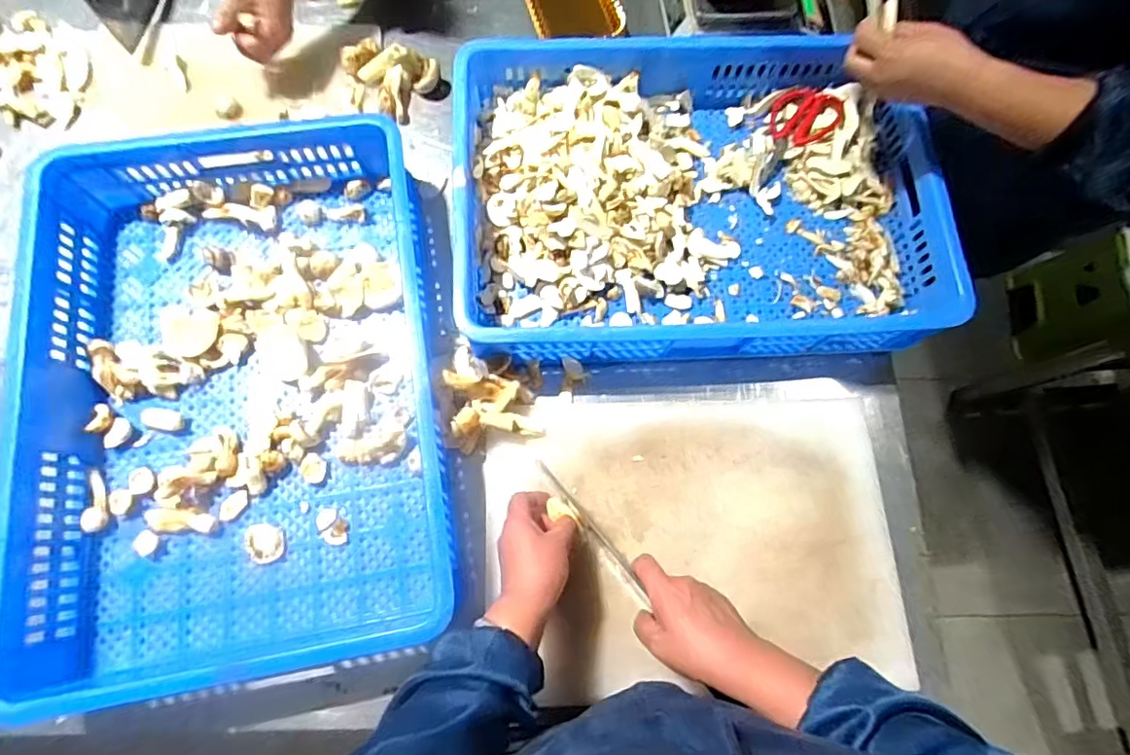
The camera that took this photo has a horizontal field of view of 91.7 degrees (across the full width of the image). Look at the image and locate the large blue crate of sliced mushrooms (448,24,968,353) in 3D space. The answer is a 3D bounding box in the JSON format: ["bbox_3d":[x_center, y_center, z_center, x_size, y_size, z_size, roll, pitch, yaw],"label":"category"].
[{"bbox_3d":[0.161,-0.237,0.699,0.565,0.090,0.415,-2,75,-1],"label":"large blue crate of sliced mushrooms"}]

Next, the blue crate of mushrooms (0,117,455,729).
[{"bbox_3d":[-0.352,-0.001,0.604,0.405,0.092,0.612,-10,75,-3],"label":"blue crate of mushrooms"}]

